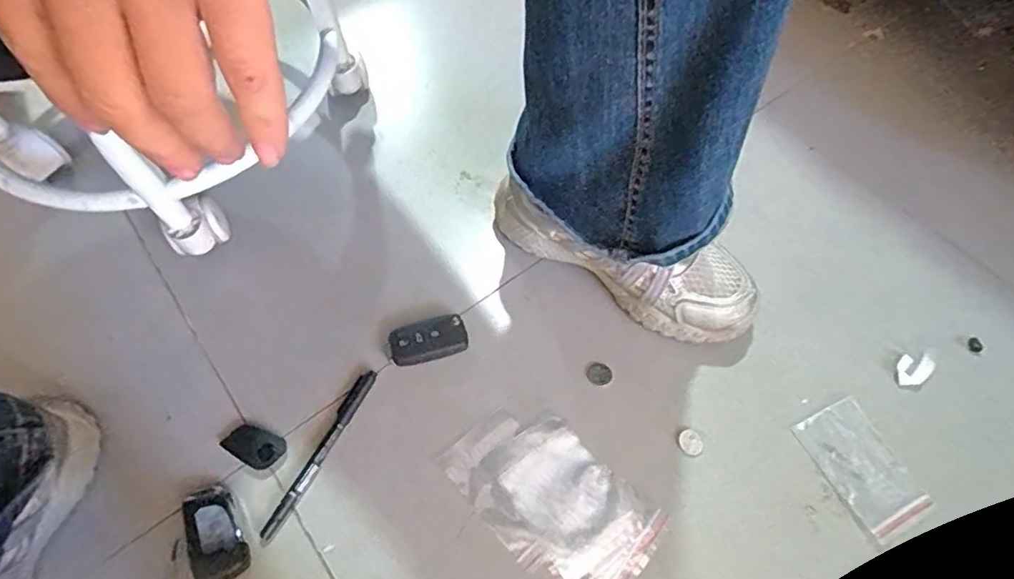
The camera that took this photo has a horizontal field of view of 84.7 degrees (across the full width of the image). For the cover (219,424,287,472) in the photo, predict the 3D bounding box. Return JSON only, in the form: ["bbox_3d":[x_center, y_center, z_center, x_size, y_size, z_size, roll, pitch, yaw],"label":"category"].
[{"bbox_3d":[-0.196,0.121,0.430,0.047,0.004,0.028,20,63,12],"label":"cover"}]

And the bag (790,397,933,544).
[{"bbox_3d":[0.267,0.133,0.420,0.055,0.004,0.090,-23,58,-9],"label":"bag"}]

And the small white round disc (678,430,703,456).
[{"bbox_3d":[0.142,0.119,0.430,0.019,0.004,0.017,38,67,20],"label":"small white round disc"}]

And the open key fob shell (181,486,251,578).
[{"bbox_3d":[-0.209,0.174,0.394,0.033,0.015,0.068,-31,65,-16],"label":"open key fob shell"}]

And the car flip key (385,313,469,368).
[{"bbox_3d":[-0.067,0.043,0.467,0.065,0.016,0.035,-16,61,-8],"label":"car flip key"}]

